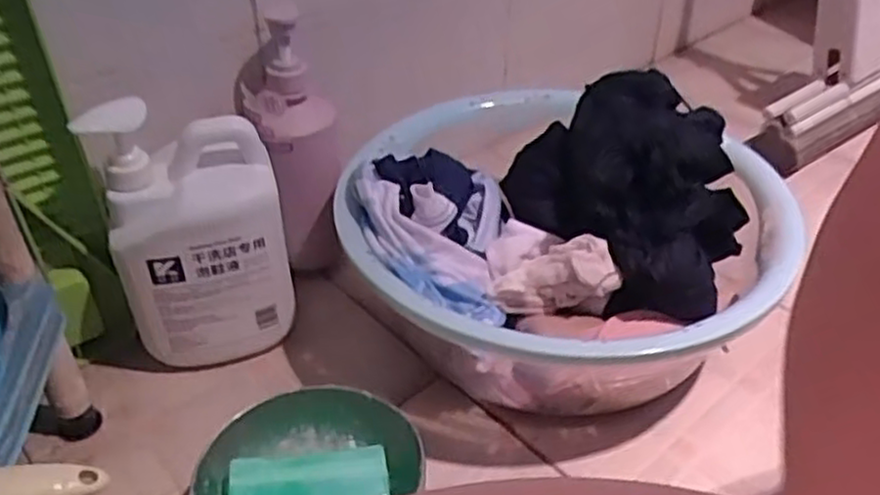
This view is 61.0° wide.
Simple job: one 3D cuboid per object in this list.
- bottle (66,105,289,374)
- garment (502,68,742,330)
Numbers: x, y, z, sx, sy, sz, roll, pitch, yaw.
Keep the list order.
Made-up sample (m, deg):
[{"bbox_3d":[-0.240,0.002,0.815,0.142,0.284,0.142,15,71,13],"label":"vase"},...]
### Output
[{"bbox_3d":[-0.202,-0.008,0.637,0.139,0.237,0.088,-14,40,-17],"label":"bottle"},{"bbox_3d":[0.179,-0.052,0.656,0.189,0.111,0.226,-12,40,-15],"label":"garment"}]

